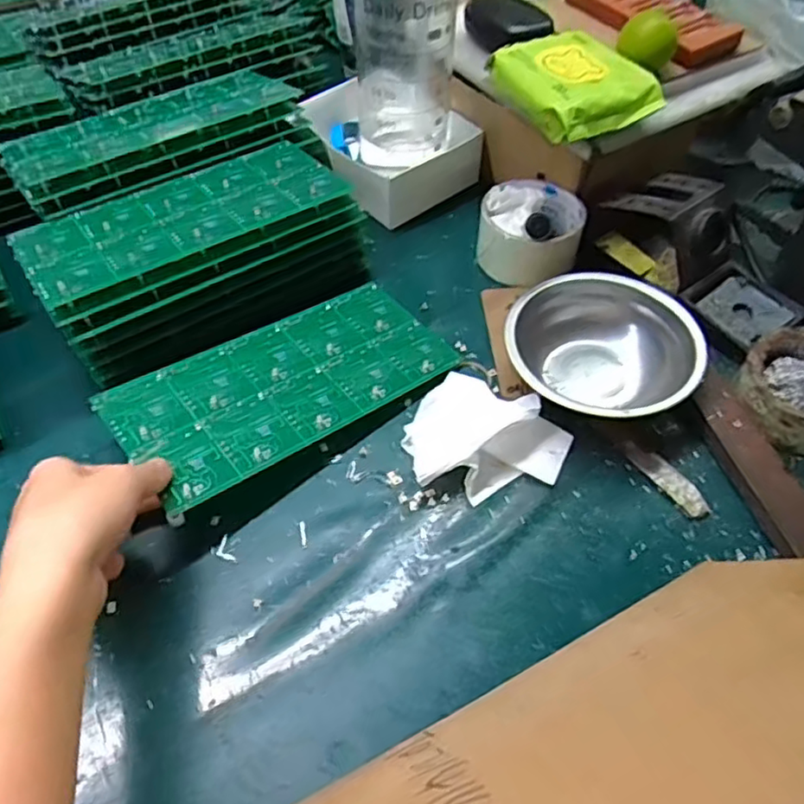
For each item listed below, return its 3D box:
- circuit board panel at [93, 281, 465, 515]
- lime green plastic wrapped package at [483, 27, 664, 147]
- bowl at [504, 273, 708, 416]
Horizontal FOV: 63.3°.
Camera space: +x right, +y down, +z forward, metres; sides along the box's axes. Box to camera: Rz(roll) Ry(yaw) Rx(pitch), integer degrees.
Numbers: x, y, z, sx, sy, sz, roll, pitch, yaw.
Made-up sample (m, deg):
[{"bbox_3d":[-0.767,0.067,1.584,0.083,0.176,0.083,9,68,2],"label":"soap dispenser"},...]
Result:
[{"bbox_3d":[-0.075,-0.016,0.443,0.224,0.006,0.107,-28,58,-31],"label":"circuit board panel"},{"bbox_3d":[0.128,-0.248,0.501,0.089,0.025,0.117,-21,55,-17],"label":"lime green plastic wrapped package"},{"bbox_3d":[0.133,-0.029,0.444,0.123,0.045,0.112,1,52,-1],"label":"bowl"}]

